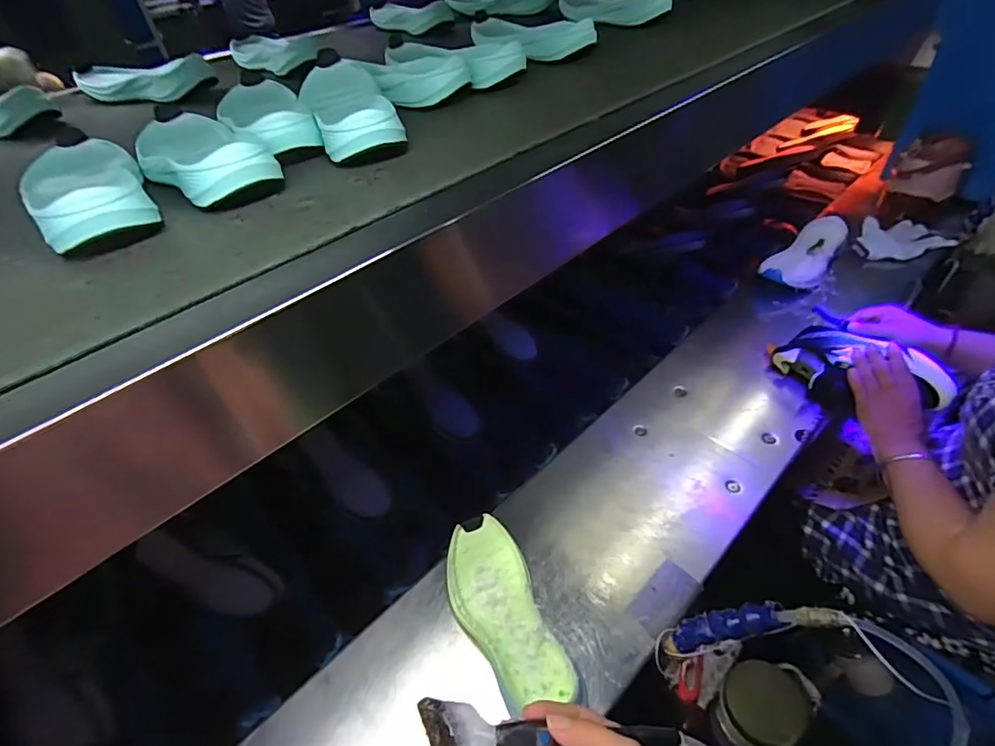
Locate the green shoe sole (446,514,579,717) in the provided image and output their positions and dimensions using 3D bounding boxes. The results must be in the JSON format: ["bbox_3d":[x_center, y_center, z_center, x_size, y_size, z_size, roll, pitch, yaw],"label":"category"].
[{"bbox_3d":[0.004,0.261,0.539,0.094,0.042,0.213,-18,47,-12],"label":"green shoe sole"}]

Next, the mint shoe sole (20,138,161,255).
[{"bbox_3d":[-0.340,-0.157,0.400,0.071,0.036,0.218,-33,52,-25],"label":"mint shoe sole"}]

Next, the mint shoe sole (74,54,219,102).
[{"bbox_3d":[-0.470,-0.389,0.651,0.232,0.042,0.070,16,49,19],"label":"mint shoe sole"}]

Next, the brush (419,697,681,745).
[{"bbox_3d":[0.035,0.237,0.322,0.170,0.014,0.033,2,46,0],"label":"brush"}]

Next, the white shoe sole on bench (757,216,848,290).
[{"bbox_3d":[0.618,-0.241,0.982,0.273,0.029,0.103,-37,54,-28],"label":"white shoe sole on bench"}]

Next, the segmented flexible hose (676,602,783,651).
[{"bbox_3d":[0.205,0.234,0.454,0.018,0.124,0.024,26,46,-12],"label":"segmented flexible hose"}]

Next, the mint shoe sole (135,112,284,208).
[{"bbox_3d":[-0.270,-0.201,0.440,0.088,0.037,0.212,-34,52,-25],"label":"mint shoe sole"}]

